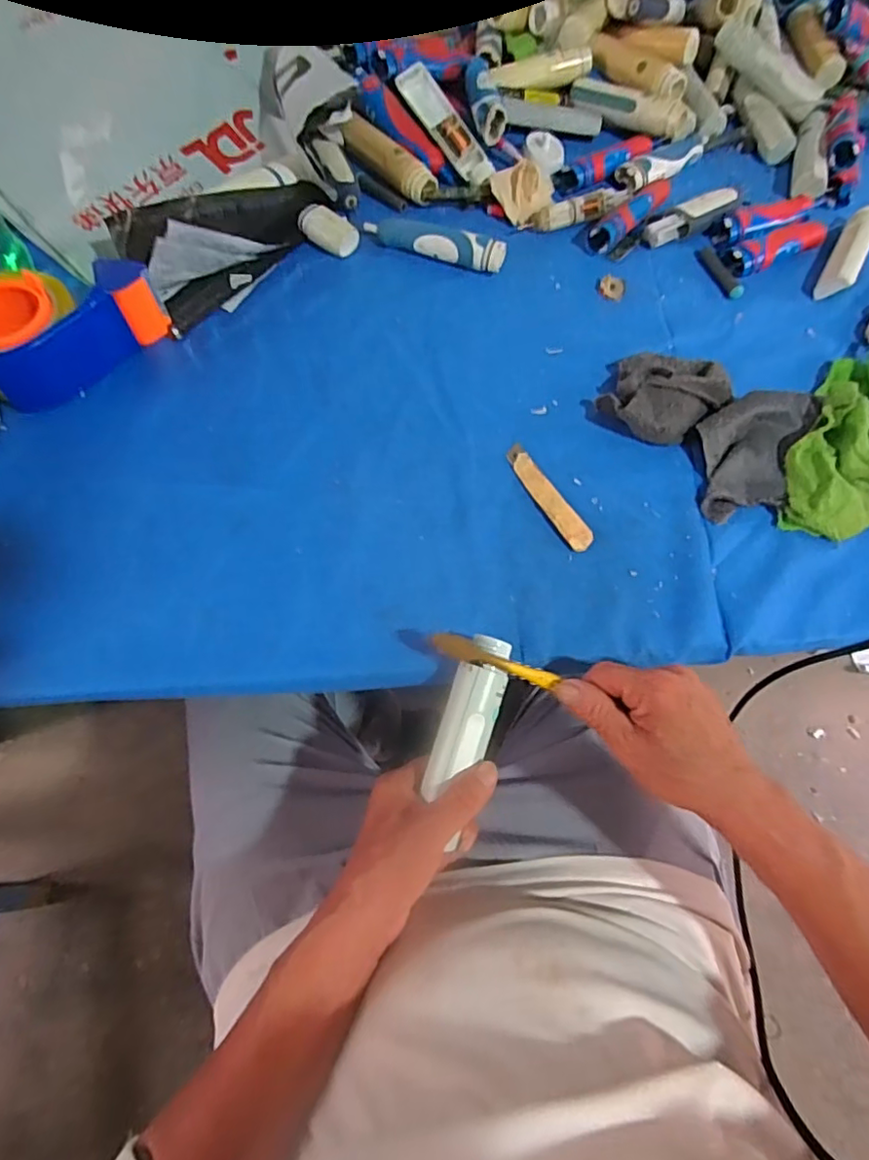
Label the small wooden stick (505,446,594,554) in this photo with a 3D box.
[{"bbox_3d":[0.094,-0.070,0.475,0.023,0.004,0.108,-29,70,-15],"label":"small wooden stick"}]

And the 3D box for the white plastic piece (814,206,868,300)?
[{"bbox_3d":[0.438,-0.347,0.604,0.028,0.033,0.144,31,67,11],"label":"white plastic piece"}]

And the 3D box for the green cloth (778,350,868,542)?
[{"bbox_3d":[0.370,-0.132,0.498,0.082,0.046,0.220,29,67,10],"label":"green cloth"}]

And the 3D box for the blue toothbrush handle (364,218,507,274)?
[{"bbox_3d":[0.002,-0.343,0.579,0.140,0.025,0.033,17,66,5],"label":"blue toothbrush handle"}]

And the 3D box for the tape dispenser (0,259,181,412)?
[{"bbox_3d":[-0.320,-0.219,0.487,0.161,0.061,0.099,-38,73,-18],"label":"tape dispenser"}]

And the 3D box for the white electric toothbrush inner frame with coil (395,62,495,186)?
[{"bbox_3d":[0.015,-0.488,0.618,0.038,0.015,0.143,-37,93,-18],"label":"white electric toothbrush inner frame with coil"}]

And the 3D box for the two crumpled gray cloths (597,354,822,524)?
[{"bbox_3d":[0.234,-0.138,0.501,0.168,0.032,0.141,33,68,12],"label":"two crumpled gray cloths"}]

